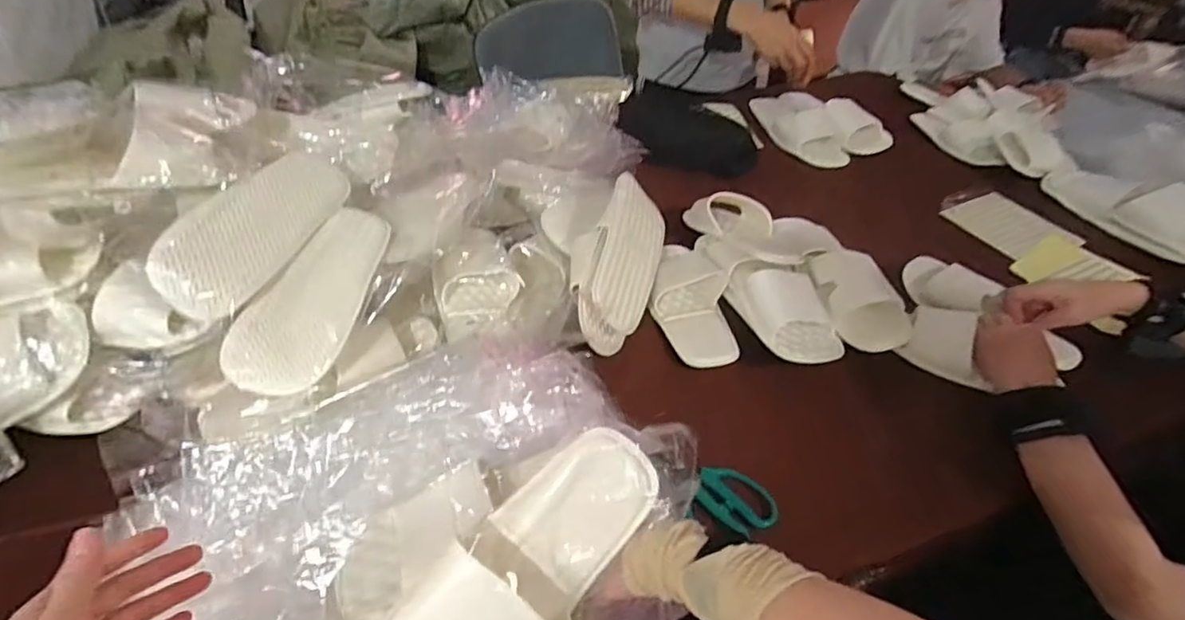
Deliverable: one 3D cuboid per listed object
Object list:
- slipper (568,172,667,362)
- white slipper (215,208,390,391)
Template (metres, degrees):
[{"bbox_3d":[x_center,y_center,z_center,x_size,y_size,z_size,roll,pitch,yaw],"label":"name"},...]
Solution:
[{"bbox_3d":[0.028,-0.063,0.790,0.111,0.069,0.265,41,47,-29],"label":"slipper"},{"bbox_3d":[-0.293,-0.005,0.646,0.091,0.065,0.229,30,57,-9],"label":"white slipper"}]

